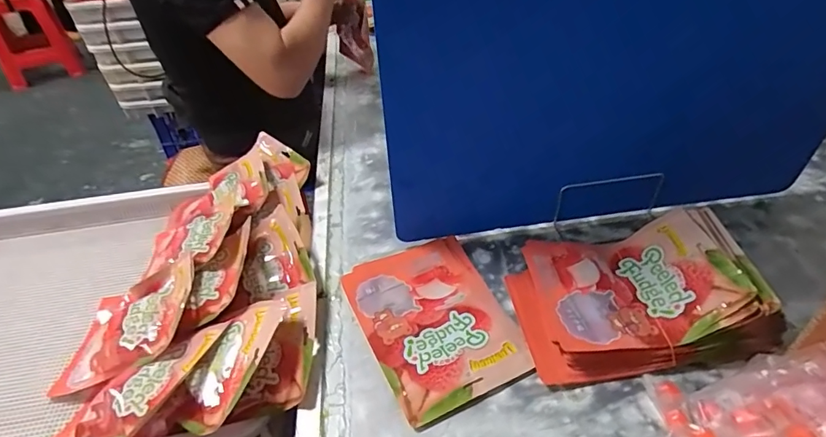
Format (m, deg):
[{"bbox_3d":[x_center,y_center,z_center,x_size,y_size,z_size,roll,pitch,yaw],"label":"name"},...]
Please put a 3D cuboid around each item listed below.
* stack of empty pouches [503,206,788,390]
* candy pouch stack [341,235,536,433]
[{"bbox_3d":[0.245,0.078,0.541,0.244,0.090,0.181,-5,41,0],"label":"stack of empty pouches"},{"bbox_3d":[0.026,0.120,0.573,0.167,0.010,0.236,-19,43,-16],"label":"candy pouch stack"}]

